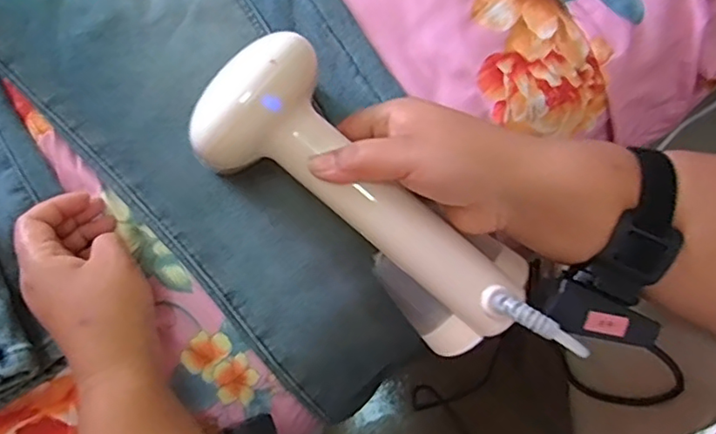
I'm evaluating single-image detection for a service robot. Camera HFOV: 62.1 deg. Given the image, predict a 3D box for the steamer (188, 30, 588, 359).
[{"bbox_3d":[0.014,-0.002,0.359,0.250,0.071,0.086,41,80,-2],"label":"steamer"}]

